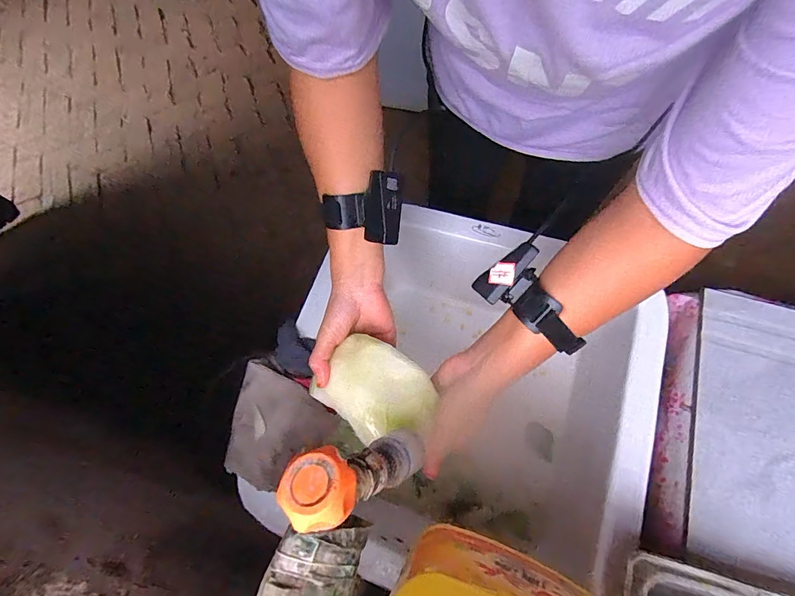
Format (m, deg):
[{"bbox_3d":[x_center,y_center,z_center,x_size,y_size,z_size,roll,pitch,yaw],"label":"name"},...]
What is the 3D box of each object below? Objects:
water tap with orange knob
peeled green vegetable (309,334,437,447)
[{"bbox_3d":[-0.025,0.120,0.281,0.076,0.133,0.048,-24,65,-6],"label":"water tap with orange knob"},{"bbox_3d":[-0.023,0.100,0.432,0.122,0.057,0.088,33,72,14],"label":"peeled green vegetable"}]

